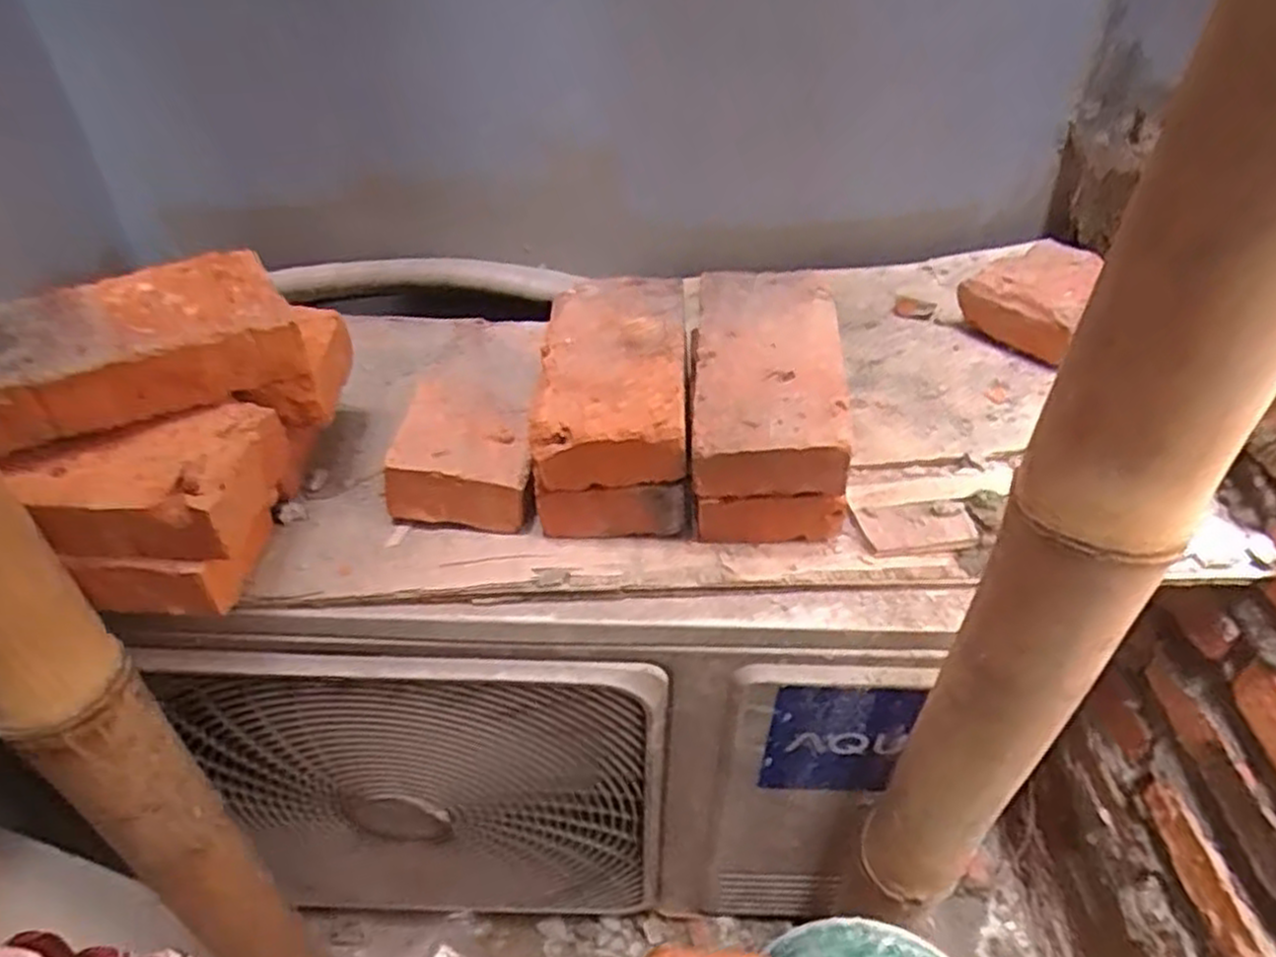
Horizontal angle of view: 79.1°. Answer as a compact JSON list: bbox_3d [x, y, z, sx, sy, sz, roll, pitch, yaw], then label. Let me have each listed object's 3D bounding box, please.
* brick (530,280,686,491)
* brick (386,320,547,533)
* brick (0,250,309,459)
[{"bbox_3d":[-0.017,-0.075,0.555,0.100,0.061,0.184,0,39,1],"label":"brick"},{"bbox_3d":[-0.125,-0.047,0.600,0.100,0.069,0.196,-2,39,-2],"label":"brick"},{"bbox_3d":[-0.312,-0.083,0.477,0.176,0.056,0.092,-23,45,-25],"label":"brick"}]

